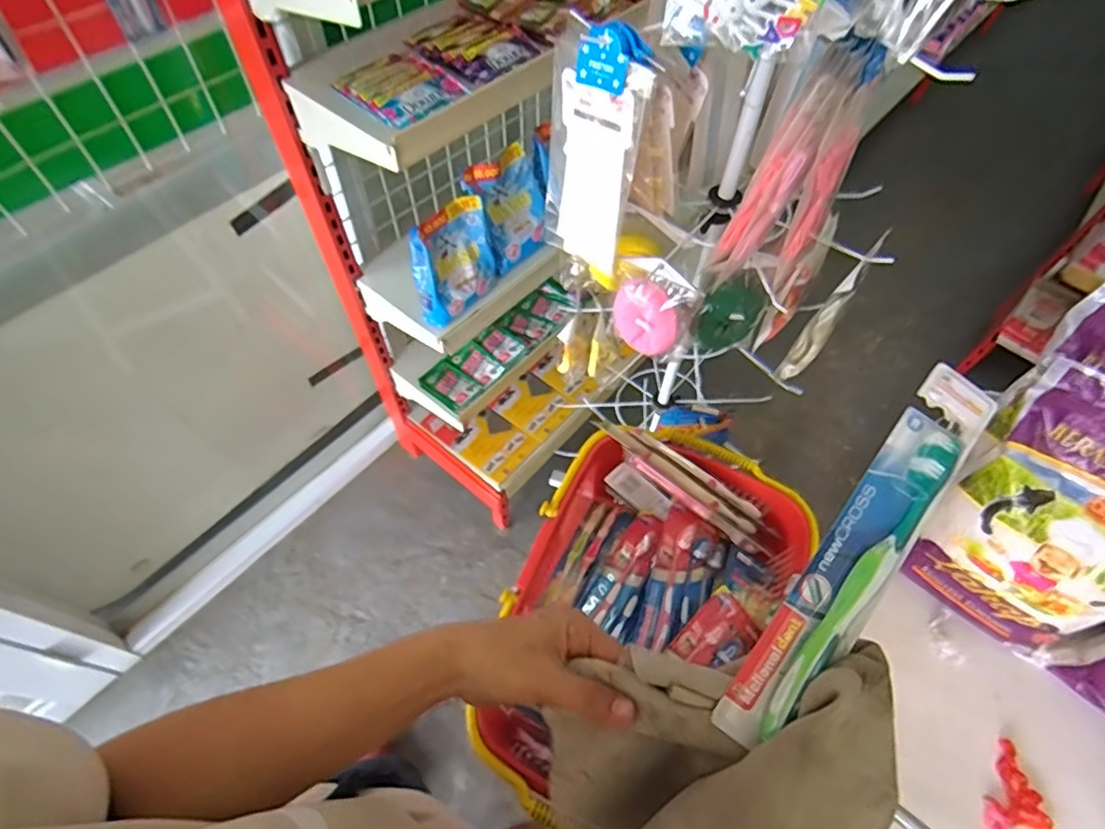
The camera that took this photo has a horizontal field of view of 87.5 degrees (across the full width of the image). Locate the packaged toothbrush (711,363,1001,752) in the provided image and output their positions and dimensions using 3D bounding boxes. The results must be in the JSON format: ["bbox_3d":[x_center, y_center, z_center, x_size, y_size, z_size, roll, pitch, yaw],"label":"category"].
[{"bbox_3d":[0.164,0.073,0.307,0.038,0.016,0.230,35,82,18],"label":"packaged toothbrush"}]

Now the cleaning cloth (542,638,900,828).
[{"bbox_3d":[0.076,0.202,0.302,0.159,0.124,0.140,7,57,1],"label":"cleaning cloth"}]

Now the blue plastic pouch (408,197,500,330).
[{"bbox_3d":[-0.160,-0.248,0.932,0.073,0.158,0.152,26,60,13],"label":"blue plastic pouch"}]

